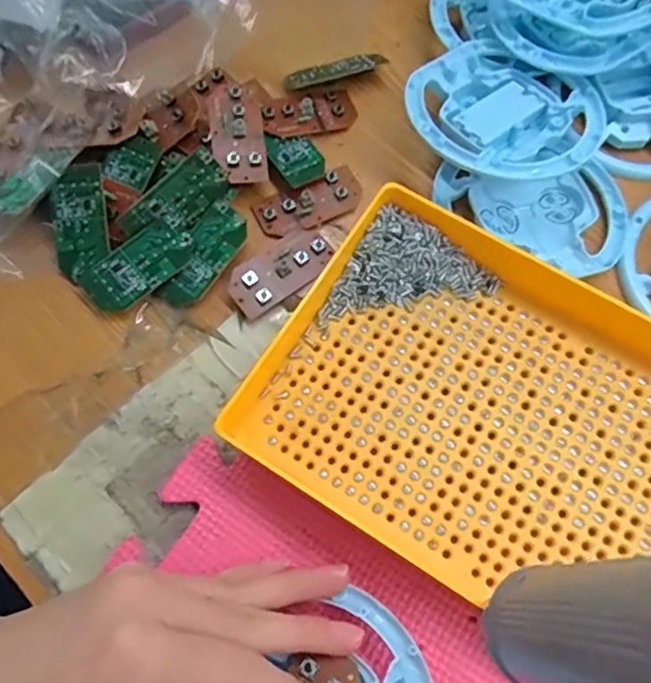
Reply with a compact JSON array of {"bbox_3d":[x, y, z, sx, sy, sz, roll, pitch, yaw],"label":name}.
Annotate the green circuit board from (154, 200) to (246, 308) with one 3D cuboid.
[{"bbox_3d":[-0.066,-0.046,0.309,0.027,0.006,0.060,36,76,11],"label":"green circuit board"}]

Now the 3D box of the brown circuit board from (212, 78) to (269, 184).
[{"bbox_3d":[-0.050,-0.120,0.327,0.030,0.013,0.068,-1,75,-13],"label":"brown circuit board"}]

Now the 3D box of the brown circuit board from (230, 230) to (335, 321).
[{"bbox_3d":[-0.023,-0.038,0.309,0.058,0.006,0.028,-36,75,-11],"label":"brown circuit board"}]

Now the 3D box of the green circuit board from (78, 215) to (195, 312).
[{"bbox_3d":[-0.098,-0.040,0.308,0.060,0.006,0.029,-38,91,-8],"label":"green circuit board"}]

